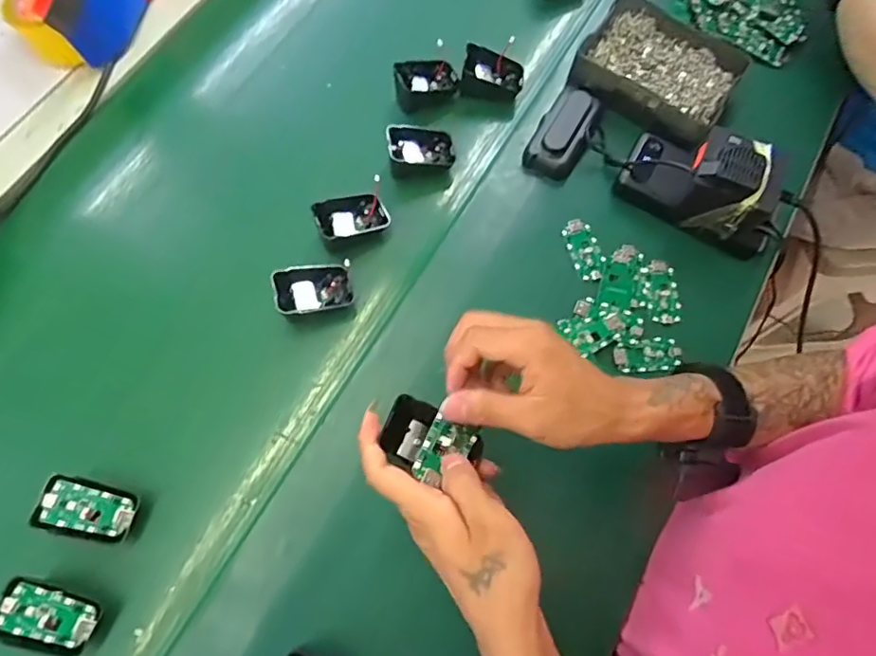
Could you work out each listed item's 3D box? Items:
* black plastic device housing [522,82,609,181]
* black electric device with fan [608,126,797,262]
[{"bbox_3d":[0.134,-0.208,0.574,0.053,0.032,0.109,26,70,6],"label":"black plastic device housing"},{"bbox_3d":[0.261,-0.142,0.530,0.153,0.086,0.070,31,70,8],"label":"black electric device with fan"}]

